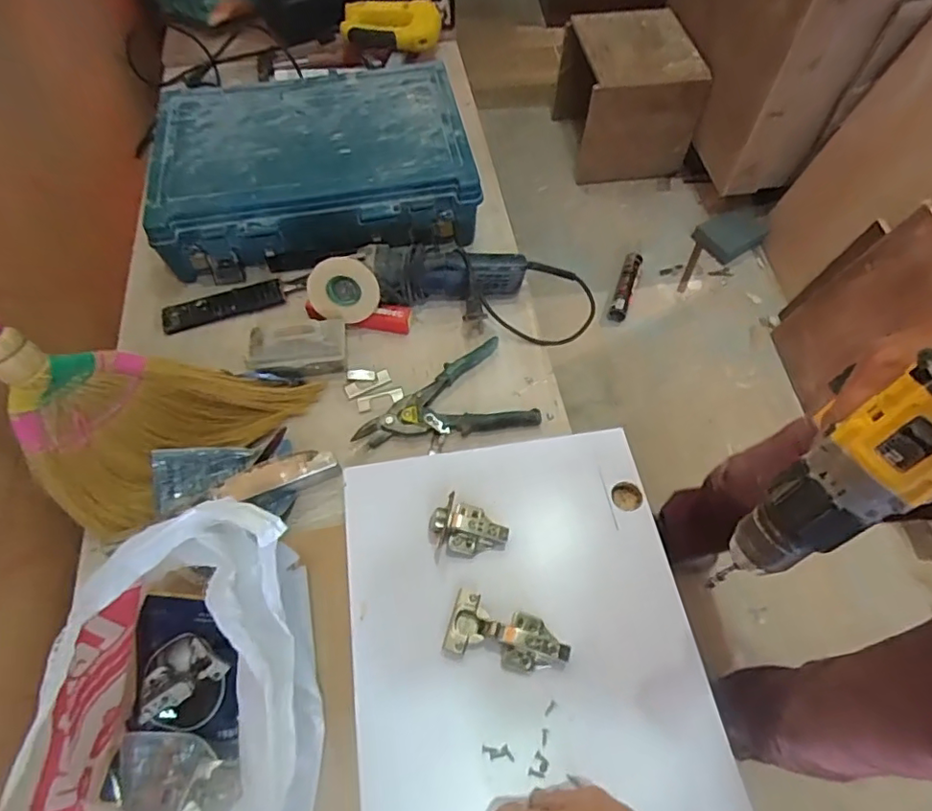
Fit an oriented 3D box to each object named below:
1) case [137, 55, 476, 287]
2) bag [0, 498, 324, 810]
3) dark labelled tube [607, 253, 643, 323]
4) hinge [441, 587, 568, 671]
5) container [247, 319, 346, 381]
[{"bbox_3d":[-0.240,-0.378,0.918,0.459,0.133,0.325,-11,60,-6],"label":"case"},{"bbox_3d":[-0.233,0.268,0.448,0.197,0.249,0.312,-1,59,0],"label":"bag"},{"bbox_3d":[0.434,-0.325,1.548,0.049,0.037,0.232,18,61,11],"label":"dark labelled tube"},{"bbox_3d":[0.042,0.228,0.571,0.118,0.022,0.060,12,60,7],"label":"hinge"},{"bbox_3d":[-0.225,-0.074,0.779,0.124,0.049,0.079,-8,60,-4],"label":"container"}]

